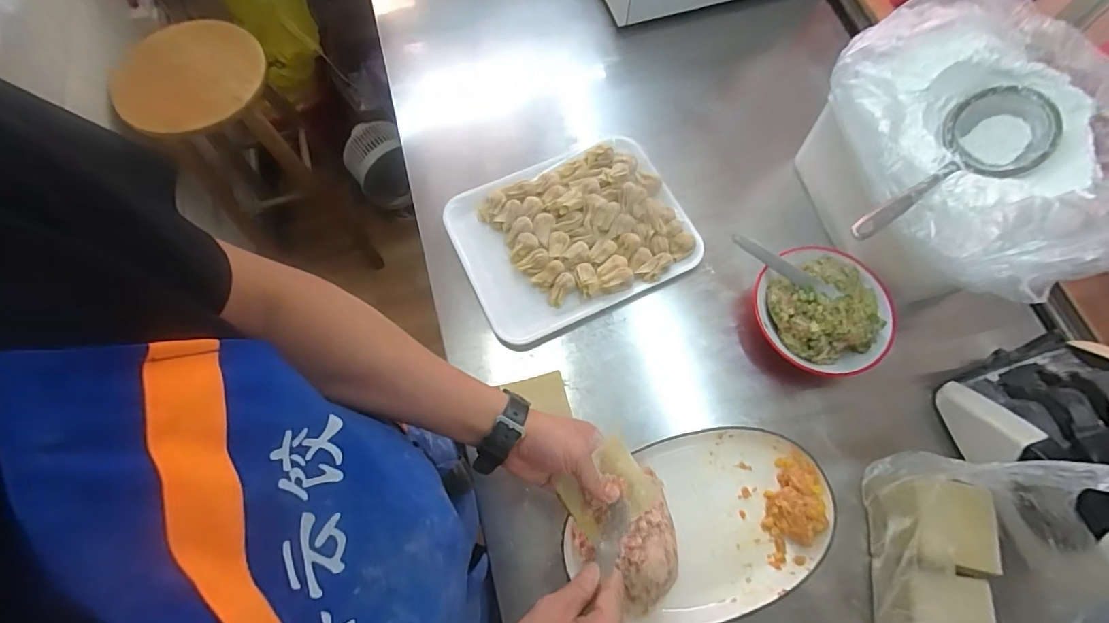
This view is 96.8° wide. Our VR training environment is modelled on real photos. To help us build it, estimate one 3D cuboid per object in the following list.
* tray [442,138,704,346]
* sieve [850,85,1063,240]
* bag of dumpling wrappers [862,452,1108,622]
[{"bbox_3d":[0.024,-0.117,0.717,0.322,0.037,0.255,-25,72,-9],"label":"tray"},{"bbox_3d":[0.430,-0.144,0.540,0.298,0.057,0.100,-38,74,-13],"label":"sieve"},{"bbox_3d":[0.425,0.247,0.461,0.145,0.236,0.190,13,70,5],"label":"bag of dumpling wrappers"}]

